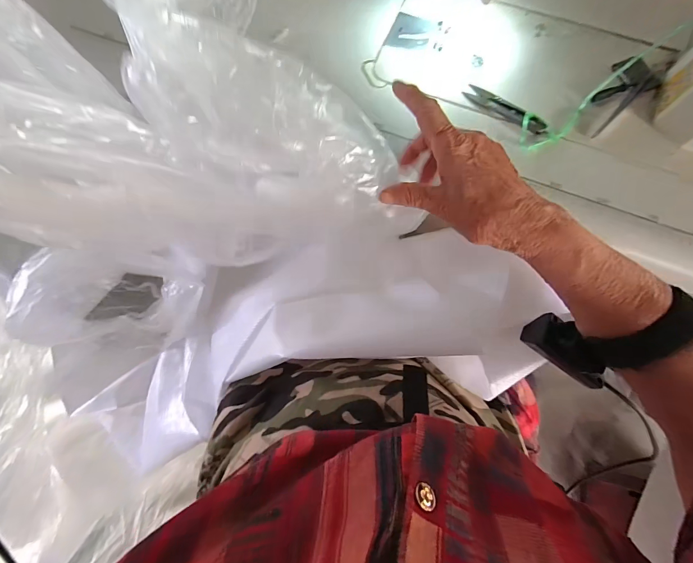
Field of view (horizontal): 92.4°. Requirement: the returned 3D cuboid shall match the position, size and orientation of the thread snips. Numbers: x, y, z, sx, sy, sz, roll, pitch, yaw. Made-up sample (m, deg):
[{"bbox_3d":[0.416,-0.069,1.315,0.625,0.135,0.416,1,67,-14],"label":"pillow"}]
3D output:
[{"bbox_3d":[0.173,-0.191,0.367,0.025,0.015,0.094,-44,78,-12],"label":"thread snips"}]

